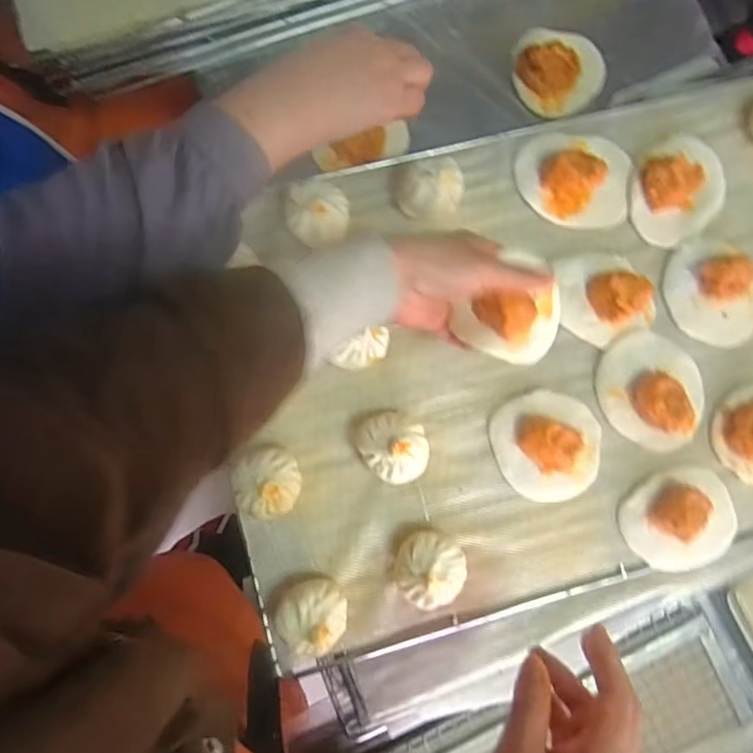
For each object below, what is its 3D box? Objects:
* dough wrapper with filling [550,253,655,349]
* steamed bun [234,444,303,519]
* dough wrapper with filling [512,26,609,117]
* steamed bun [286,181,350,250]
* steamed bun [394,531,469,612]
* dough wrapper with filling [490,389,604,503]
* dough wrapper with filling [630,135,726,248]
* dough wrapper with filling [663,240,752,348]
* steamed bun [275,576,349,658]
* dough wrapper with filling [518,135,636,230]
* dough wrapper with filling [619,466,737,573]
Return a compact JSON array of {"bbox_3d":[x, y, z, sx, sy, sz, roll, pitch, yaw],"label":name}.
[{"bbox_3d":[0.193,-0.070,0.495,0.073,0.026,0.080,0,87,-3],"label":"dough wrapper with filling"},{"bbox_3d":[-0.084,0.081,0.454,0.048,0.044,0.051,0,87,-3],"label":"steamed bun"},{"bbox_3d":[0.175,-0.299,0.567,0.089,0.026,0.085,0,85,-4],"label":"dough wrapper with filling"},{"bbox_3d":[-0.046,-0.129,0.469,0.047,0.044,0.055,8,87,-3],"label":"steamed bun"},{"bbox_3d":[0.042,0.150,0.463,0.054,0.047,0.054,0,87,-3],"label":"steamed bun"},{"bbox_3d":[0.145,0.055,0.479,0.087,0.030,0.087,0,87,-3],"label":"dough wrapper with filling"},{"bbox_3d":[0.260,-0.163,0.498,0.087,0.025,0.080,0,87,-3],"label":"dough wrapper with filling"},{"bbox_3d":[0.297,-0.074,0.497,0.084,0.034,0.092,-14,88,-4],"label":"dough wrapper with filling"},{"bbox_3d":[-0.049,0.182,0.452,0.051,0.045,0.050,9,87,-3],"label":"steamed bun"},{"bbox_3d":[0.171,-0.169,0.494,0.099,0.029,0.082,6,87,-3],"label":"dough wrapper with filling"},{"bbox_3d":[0.257,0.122,0.482,0.094,0.034,0.087,0,87,-3],"label":"dough wrapper with filling"}]

